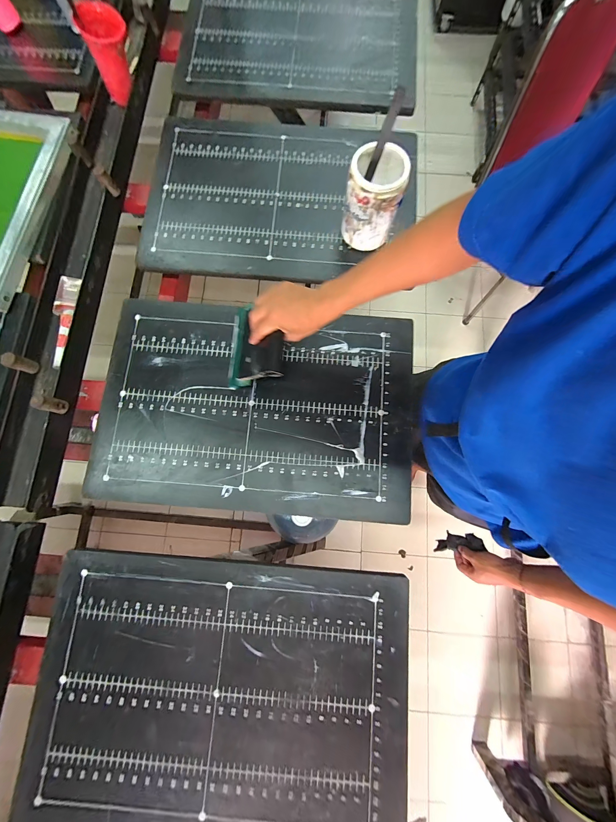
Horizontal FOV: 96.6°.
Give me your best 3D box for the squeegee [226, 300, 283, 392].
[{"bbox_3d":[-0.100,-0.128,0.521,0.105,0.055,0.160,2,79,1],"label":"squeegee"}]

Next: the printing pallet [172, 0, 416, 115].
[{"bbox_3d":[-0.018,-0.950,0.696,0.567,0.023,0.412,5,79,1],"label":"printing pallet"}]

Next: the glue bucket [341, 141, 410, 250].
[{"bbox_3d":[0.122,-0.394,0.526,0.094,0.143,0.094,0,79,0],"label":"glue bucket"}]

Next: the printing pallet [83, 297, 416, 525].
[{"bbox_3d":[-0.096,-0.013,0.527,0.583,0.015,0.386,5,79,1],"label":"printing pallet"}]

